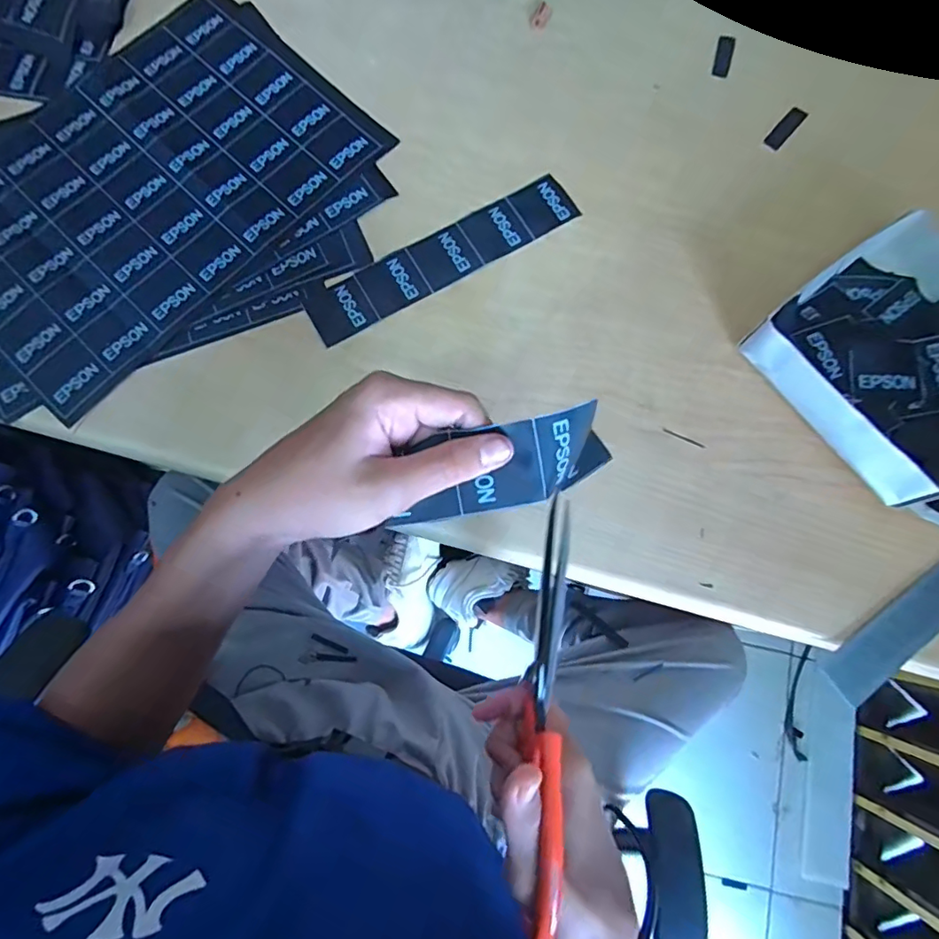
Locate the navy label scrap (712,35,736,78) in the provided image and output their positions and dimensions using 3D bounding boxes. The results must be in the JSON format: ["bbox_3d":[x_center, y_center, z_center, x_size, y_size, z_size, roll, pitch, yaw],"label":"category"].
[{"bbox_3d":[0.190,-0.309,0.396,0.012,0.004,0.035,15,79,3],"label":"navy label scrap"}]

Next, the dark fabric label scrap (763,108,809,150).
[{"bbox_3d":[0.230,-0.248,0.385,0.012,0.004,0.043,40,81,7],"label":"dark fabric label scrap"}]

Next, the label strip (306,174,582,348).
[{"bbox_3d":[-0.017,-0.145,0.361,0.194,0.004,0.038,-30,80,-6],"label":"label strip"}]

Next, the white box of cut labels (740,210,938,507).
[{"bbox_3d":[0.272,-0.068,0.321,0.165,0.043,0.149,-36,81,-7],"label":"white box of cut labels"}]

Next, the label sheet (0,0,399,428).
[{"bbox_3d":[-0.235,-0.212,0.375,0.230,0.004,0.291,44,81,8],"label":"label sheet"}]

